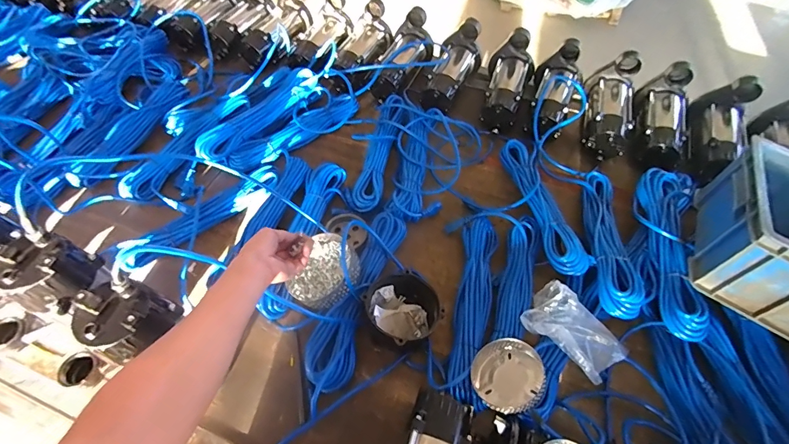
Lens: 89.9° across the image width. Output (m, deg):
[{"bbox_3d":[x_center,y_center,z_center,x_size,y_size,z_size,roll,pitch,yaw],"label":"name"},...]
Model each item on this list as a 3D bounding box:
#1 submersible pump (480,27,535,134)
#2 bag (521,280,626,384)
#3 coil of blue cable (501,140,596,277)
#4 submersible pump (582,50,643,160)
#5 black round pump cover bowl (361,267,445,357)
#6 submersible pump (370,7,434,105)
[{"bbox_3d":[0.290,-0.364,1.009,0.112,0.114,0.255,16,56,11],"label":"submersible pump"},{"bbox_3d":[0.297,0.183,0.656,0.161,0.069,0.102,38,63,23],"label":"bag"},{"bbox_3d":[0.296,-0.045,0.825,0.082,0.056,0.349,-11,56,-8],"label":"coil of blue cable"},{"bbox_3d":[0.528,-0.285,0.959,0.106,0.120,0.247,15,56,10],"label":"submersible pump"},{"bbox_3d":[0.015,0.154,0.692,0.132,0.055,0.124,-32,61,-20],"label":"black round pump cover bowl"},{"bbox_3d":[0.022,-0.445,1.071,0.116,0.130,0.249,15,56,10],"label":"submersible pump"}]

